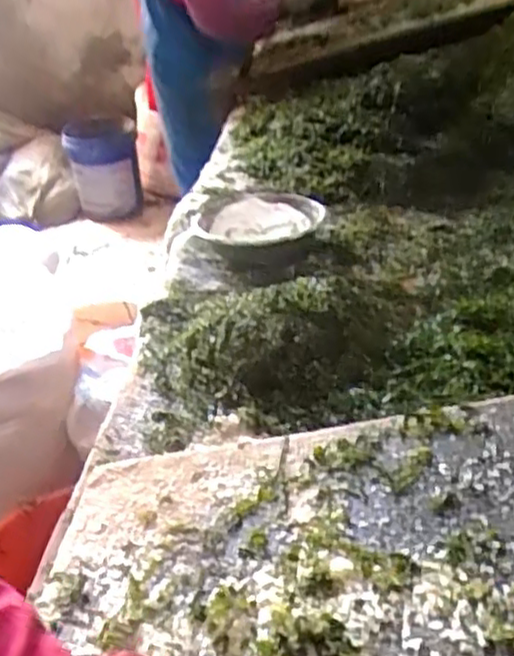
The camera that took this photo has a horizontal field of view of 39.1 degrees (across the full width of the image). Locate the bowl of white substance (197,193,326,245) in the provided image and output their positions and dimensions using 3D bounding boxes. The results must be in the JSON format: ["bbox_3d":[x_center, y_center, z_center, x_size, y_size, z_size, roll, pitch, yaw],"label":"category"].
[{"bbox_3d":[-0.007,-0.176,1.165,0.192,0.041,0.204,-4,32,3],"label":"bowl of white substance"}]

